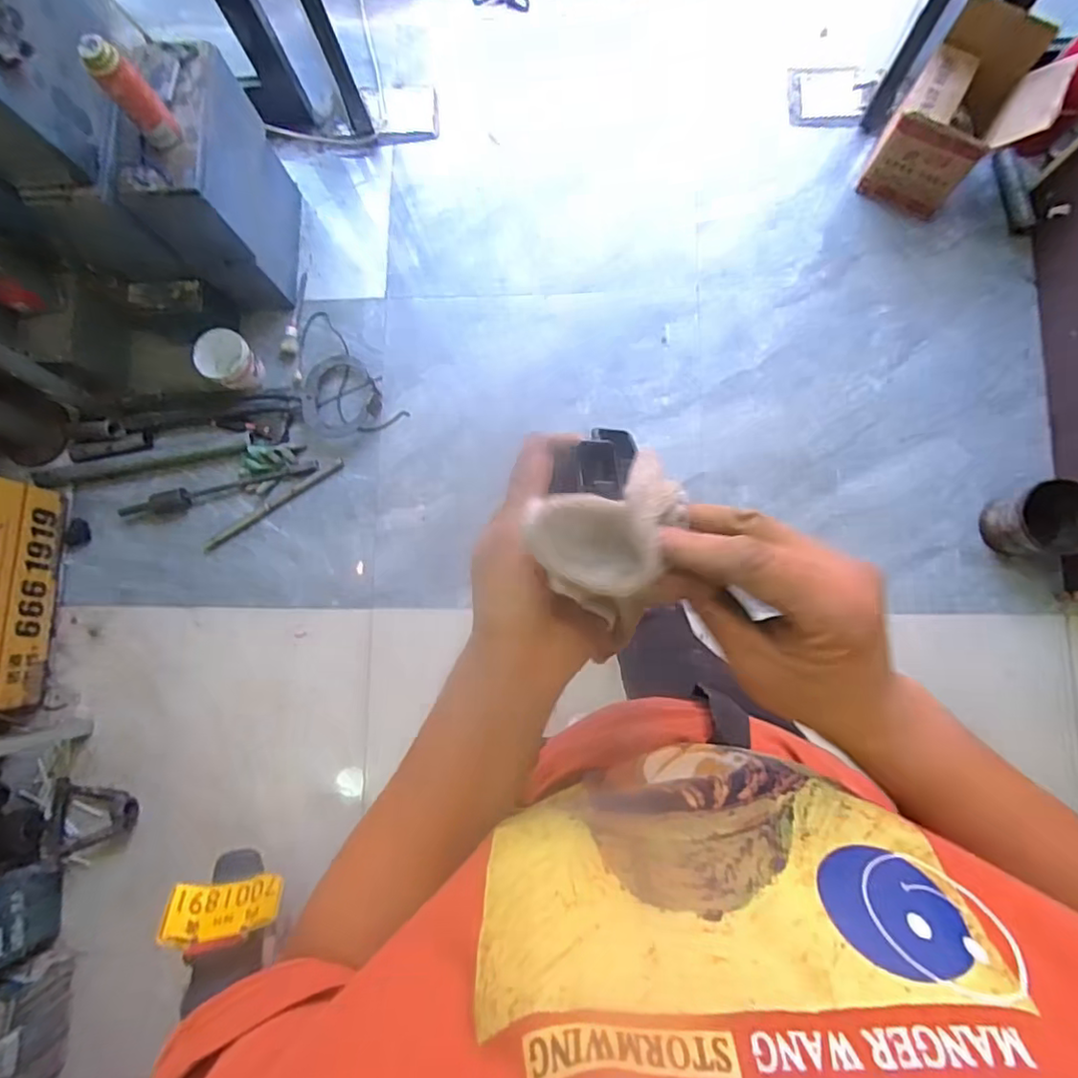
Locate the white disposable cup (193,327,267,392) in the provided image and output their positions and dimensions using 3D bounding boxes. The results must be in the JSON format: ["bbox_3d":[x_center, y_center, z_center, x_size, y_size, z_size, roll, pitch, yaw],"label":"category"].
[{"bbox_3d":[-0.744,-0.430,1.436,0.121,0.145,0.115,-1,82,3],"label":"white disposable cup"}]

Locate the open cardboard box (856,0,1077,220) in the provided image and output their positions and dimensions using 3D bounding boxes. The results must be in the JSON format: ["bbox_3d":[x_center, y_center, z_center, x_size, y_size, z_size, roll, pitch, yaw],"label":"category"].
[{"bbox_3d":[0.920,-0.922,1.297,0.263,0.284,0.280,29,85,7],"label":"open cardboard box"}]

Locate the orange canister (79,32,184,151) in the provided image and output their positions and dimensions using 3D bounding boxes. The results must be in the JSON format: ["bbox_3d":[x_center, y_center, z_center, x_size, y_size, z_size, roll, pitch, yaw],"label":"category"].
[{"bbox_3d":[-0.677,-0.742,0.991,0.060,0.175,0.066,-1,82,3],"label":"orange canister"}]

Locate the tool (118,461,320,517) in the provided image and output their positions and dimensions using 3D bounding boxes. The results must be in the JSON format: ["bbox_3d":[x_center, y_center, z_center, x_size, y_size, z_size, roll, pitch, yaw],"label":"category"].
[{"bbox_3d":[-0.799,-0.122,1.487,0.497,0.046,0.057,-13,85,1],"label":"tool"}]

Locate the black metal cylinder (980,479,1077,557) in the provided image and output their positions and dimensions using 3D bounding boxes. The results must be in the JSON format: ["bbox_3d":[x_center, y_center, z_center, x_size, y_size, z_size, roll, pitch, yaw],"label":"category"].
[{"bbox_3d":[1.109,-0.042,1.323,0.167,0.175,0.157,-1,82,3],"label":"black metal cylinder"}]

